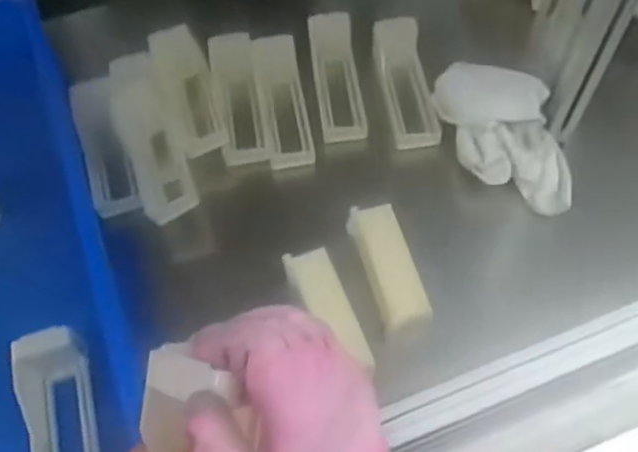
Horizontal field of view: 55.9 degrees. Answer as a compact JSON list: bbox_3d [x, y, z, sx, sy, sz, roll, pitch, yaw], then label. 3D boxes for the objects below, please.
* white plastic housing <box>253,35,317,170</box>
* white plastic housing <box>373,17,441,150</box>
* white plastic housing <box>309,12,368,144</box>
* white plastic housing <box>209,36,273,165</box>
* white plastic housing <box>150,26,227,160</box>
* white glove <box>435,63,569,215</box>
[{"bbox_3d":[-0.041,-0.144,0.701,0.050,0.027,0.161,-8,74,-2],"label":"white plastic housing"},{"bbox_3d":[0.102,-0.166,0.707,0.052,0.028,0.157,-10,81,-3],"label":"white plastic housing"},{"bbox_3d":[0.023,-0.173,0.715,0.055,0.035,0.160,-5,75,0],"label":"white plastic housing"},{"bbox_3d":[-0.092,-0.147,0.691,0.051,0.041,0.164,-10,60,-3],"label":"white plastic housing"},{"bbox_3d":[-0.150,-0.153,0.687,0.060,0.030,0.171,-17,73,-7],"label":"white plastic housing"},{"bbox_3d":[0.198,-0.098,0.644,0.106,0.056,0.190,-14,60,-5],"label":"white glove"}]

